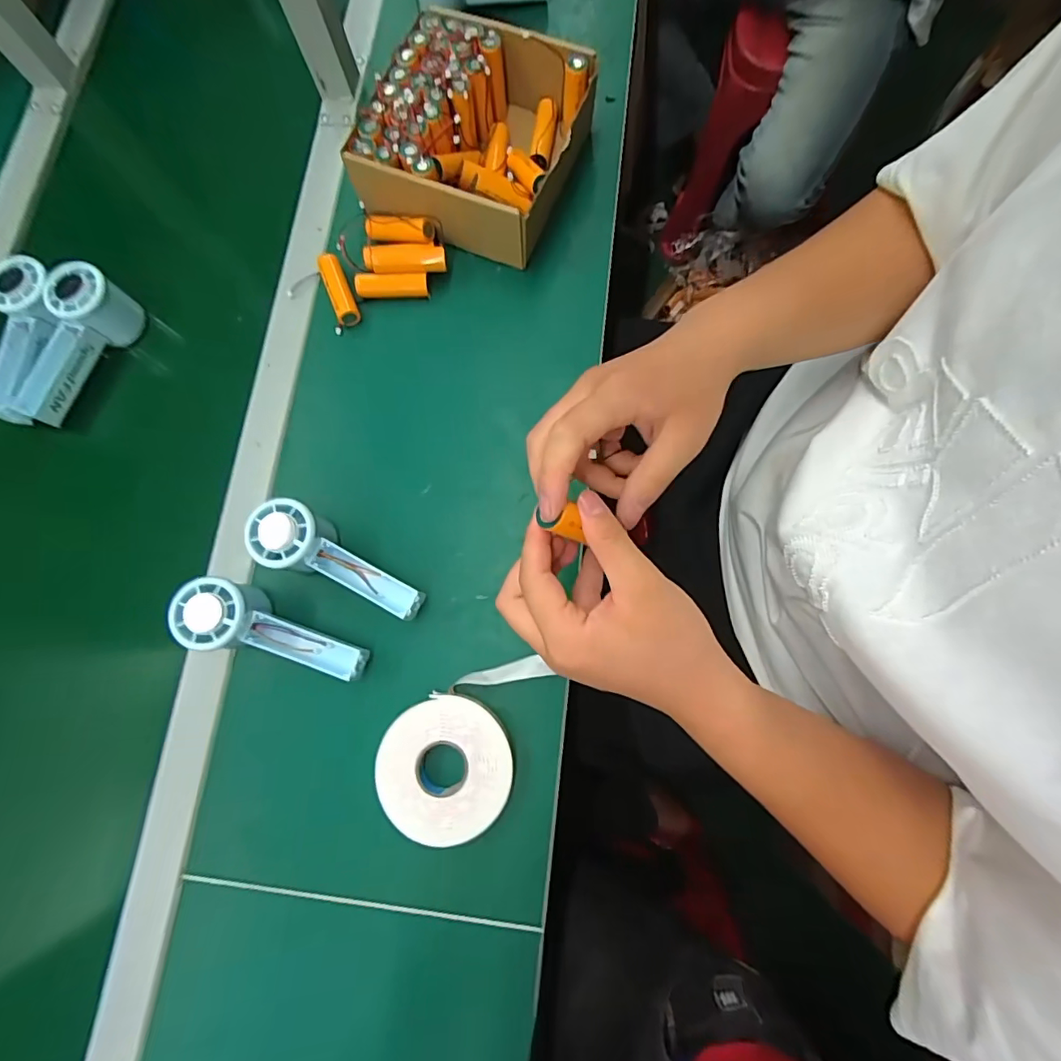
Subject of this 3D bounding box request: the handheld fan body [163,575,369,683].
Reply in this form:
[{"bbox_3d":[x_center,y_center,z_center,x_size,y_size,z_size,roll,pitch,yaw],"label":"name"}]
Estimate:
[{"bbox_3d":[-0.210,0.082,0.436,0.151,0.065,0.055,11,79,5],"label":"handheld fan body"}]

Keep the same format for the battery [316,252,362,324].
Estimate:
[{"bbox_3d":[-0.193,-0.242,0.516,0.022,0.020,0.072,-23,78,-3],"label":"battery"}]

